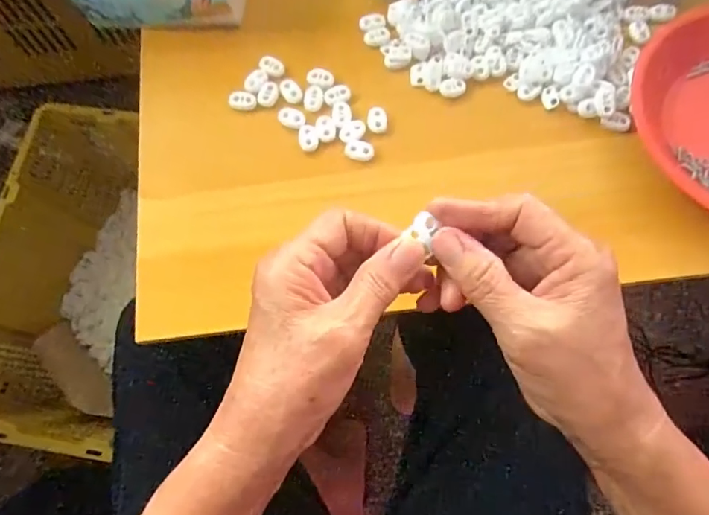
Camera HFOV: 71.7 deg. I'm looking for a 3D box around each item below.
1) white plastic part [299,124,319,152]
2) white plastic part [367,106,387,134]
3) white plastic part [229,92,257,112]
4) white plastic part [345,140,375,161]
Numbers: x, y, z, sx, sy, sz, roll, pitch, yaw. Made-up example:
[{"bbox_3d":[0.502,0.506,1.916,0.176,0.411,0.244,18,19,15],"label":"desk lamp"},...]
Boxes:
[{"bbox_3d":[-0.037,-0.097,0.395,0.015,0.004,0.022,-9,72,-3],"label":"white plastic part"},{"bbox_3d":[0.019,-0.113,0.399,0.016,0.004,0.022,2,72,1],"label":"white plastic part"},{"bbox_3d":[-0.093,-0.130,0.407,0.022,0.004,0.017,8,72,3],"label":"white plastic part"},{"bbox_3d":[0.004,-0.085,0.390,0.022,0.004,0.014,11,72,4],"label":"white plastic part"}]

